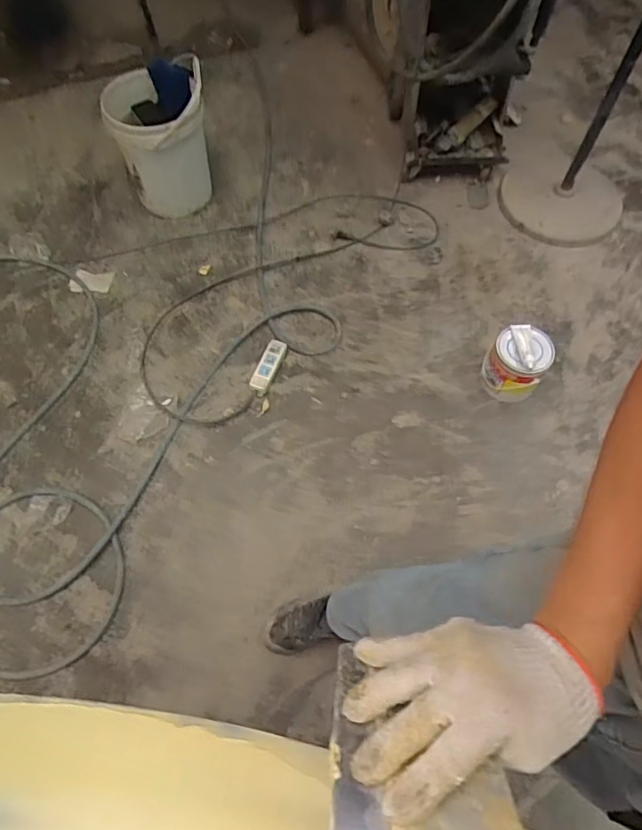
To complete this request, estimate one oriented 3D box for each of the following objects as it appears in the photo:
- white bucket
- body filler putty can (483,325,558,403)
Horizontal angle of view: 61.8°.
[{"bbox_3d":[-0.460,-0.815,1.614,0.283,0.372,0.261,1,65,-1],"label":"white bucket"},{"bbox_3d":[0.538,-0.144,1.474,0.152,0.176,0.171,36,69,14],"label":"body filler putty can"}]

